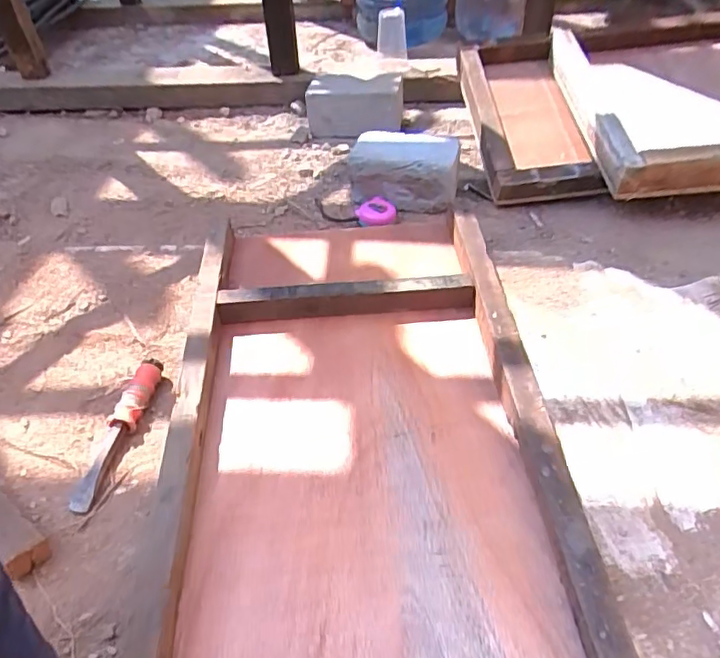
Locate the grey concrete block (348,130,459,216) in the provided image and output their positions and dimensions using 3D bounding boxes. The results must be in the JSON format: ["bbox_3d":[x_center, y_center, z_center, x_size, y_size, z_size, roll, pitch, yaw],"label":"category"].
[{"bbox_3d":[0.080,-0.296,1.044,0.195,0.117,0.125,7,38,11],"label":"grey concrete block"}]

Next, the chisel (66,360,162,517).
[{"bbox_3d":[-0.286,0.118,0.675,0.030,0.034,0.199,7,44,11],"label":"chisel"}]

